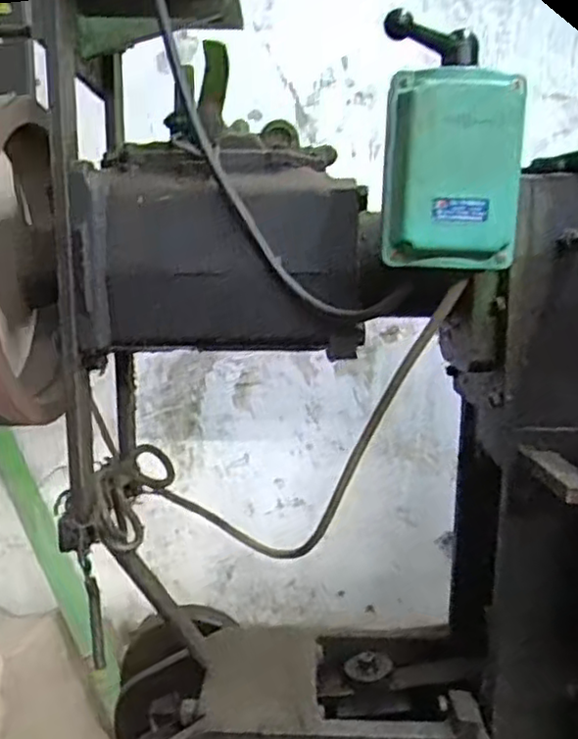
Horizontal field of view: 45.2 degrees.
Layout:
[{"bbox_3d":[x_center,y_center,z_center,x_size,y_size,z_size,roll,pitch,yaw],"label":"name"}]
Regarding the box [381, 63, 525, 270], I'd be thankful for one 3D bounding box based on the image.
[{"bbox_3d":[0.119,-0.135,0.476,0.096,0.122,0.055,-2,9,-13],"label":"box"}]

